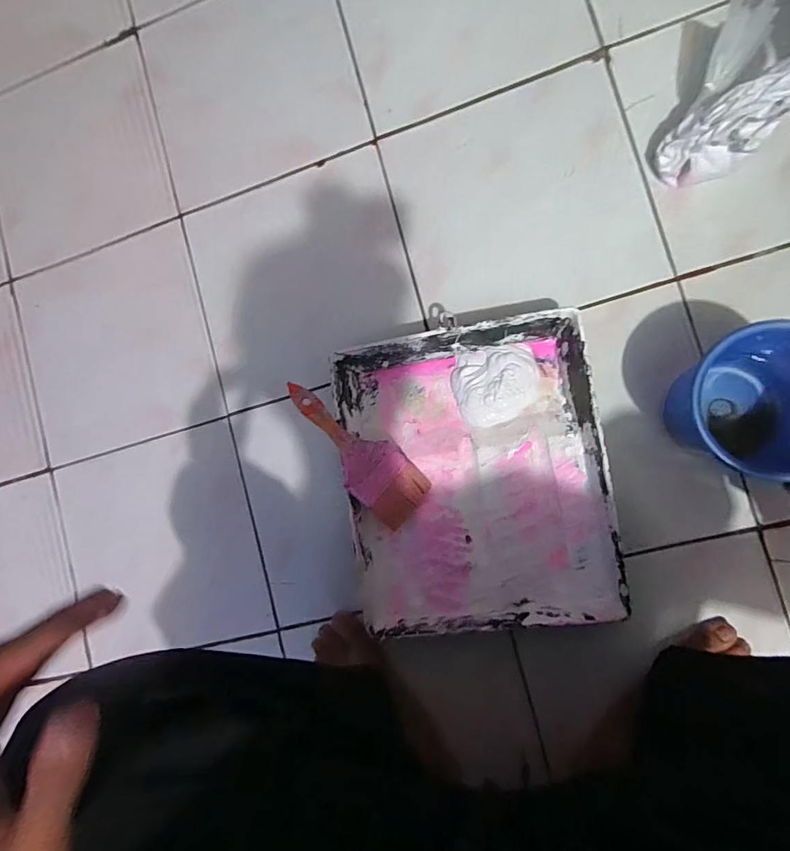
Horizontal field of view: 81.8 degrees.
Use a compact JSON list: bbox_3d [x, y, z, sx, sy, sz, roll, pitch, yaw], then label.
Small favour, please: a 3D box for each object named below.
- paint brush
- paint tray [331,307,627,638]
[{"bbox_3d":[-0.047,0.031,0.536,0.201,0.011,0.074,43,74,-7],"label":"paint brush"},{"bbox_3d":[0.092,0.060,0.554,0.286,0.081,0.335,-9,88,9],"label":"paint tray"}]

